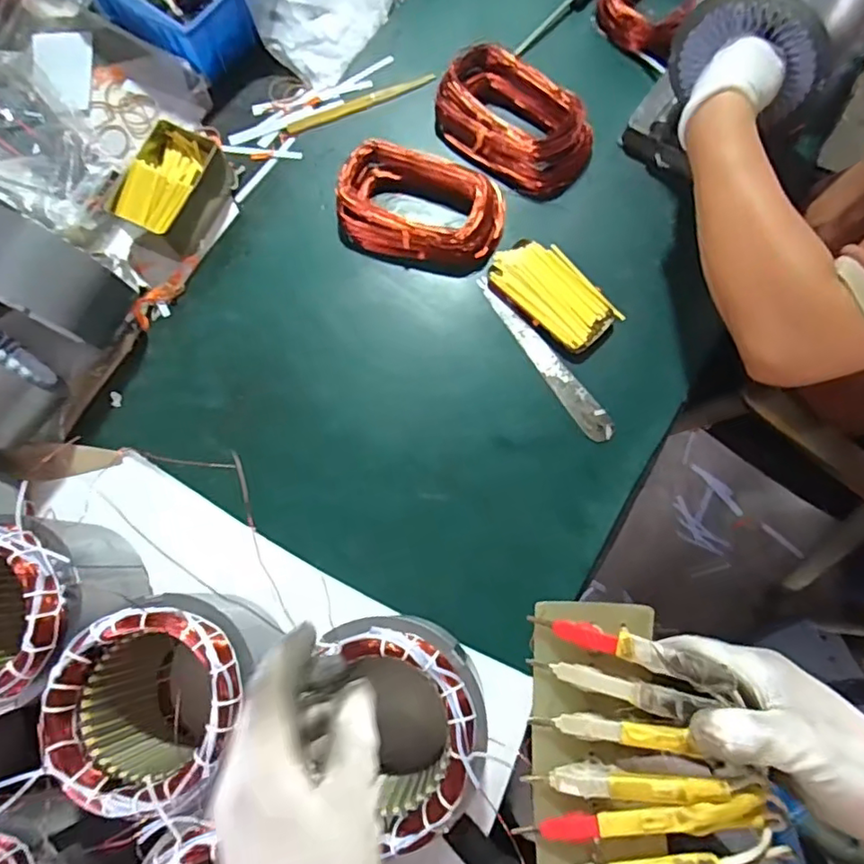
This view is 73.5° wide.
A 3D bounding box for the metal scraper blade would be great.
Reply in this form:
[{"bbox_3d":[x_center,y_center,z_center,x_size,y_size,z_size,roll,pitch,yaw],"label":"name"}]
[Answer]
[{"bbox_3d":[0.121,-0.082,0.641,0.035,0.006,0.225,-35,76,-7],"label":"metal scraper blade"}]

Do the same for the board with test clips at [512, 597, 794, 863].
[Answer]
[{"bbox_3d":[0.117,0.183,0.314,0.121,0.046,0.171,-1,76,0],"label":"board with test clips"}]

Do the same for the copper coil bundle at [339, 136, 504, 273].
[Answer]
[{"bbox_3d":[-0.014,-0.257,0.668,0.194,0.040,0.123,17,76,4],"label":"copper coil bundle"}]

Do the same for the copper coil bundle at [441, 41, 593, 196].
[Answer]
[{"bbox_3d":[0.099,-0.374,0.696,0.194,0.031,0.127,35,78,8],"label":"copper coil bundle"}]

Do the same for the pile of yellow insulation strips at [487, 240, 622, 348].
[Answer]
[{"bbox_3d":[0.137,-0.160,0.650,0.084,0.023,0.135,-40,79,-9],"label":"pile of yellow insulation strips"}]

